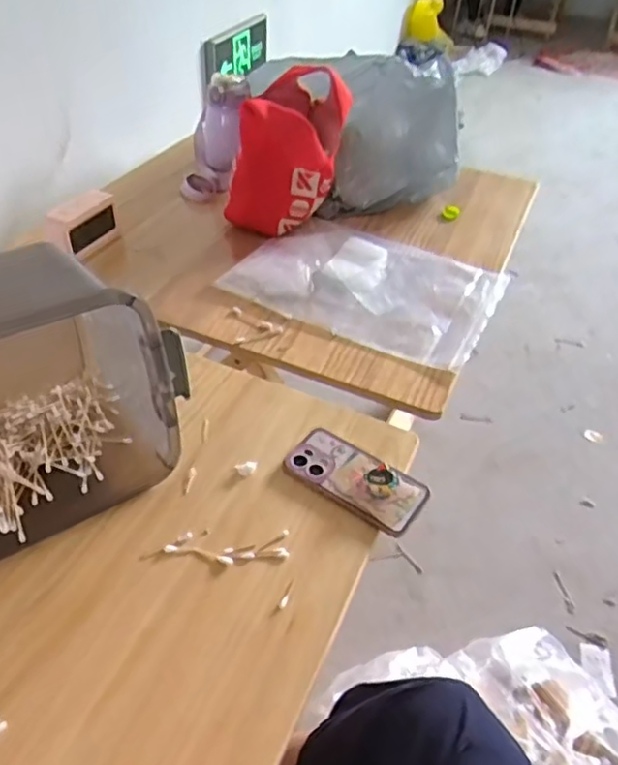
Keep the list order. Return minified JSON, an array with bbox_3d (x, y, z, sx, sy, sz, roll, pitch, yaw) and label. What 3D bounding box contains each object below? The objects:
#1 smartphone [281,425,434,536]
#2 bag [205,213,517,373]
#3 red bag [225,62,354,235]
[{"bbox_3d":[0.053,0.108,0.748,0.163,0.020,0.080,29,49,26],"label":"smartphone"},{"bbox_3d":[0.099,-0.169,1.059,0.398,0.021,0.286,23,46,22],"label":"bag"},{"bbox_3d":[-0.038,-0.410,1.152,0.183,0.226,0.221,10,43,8],"label":"red bag"}]

